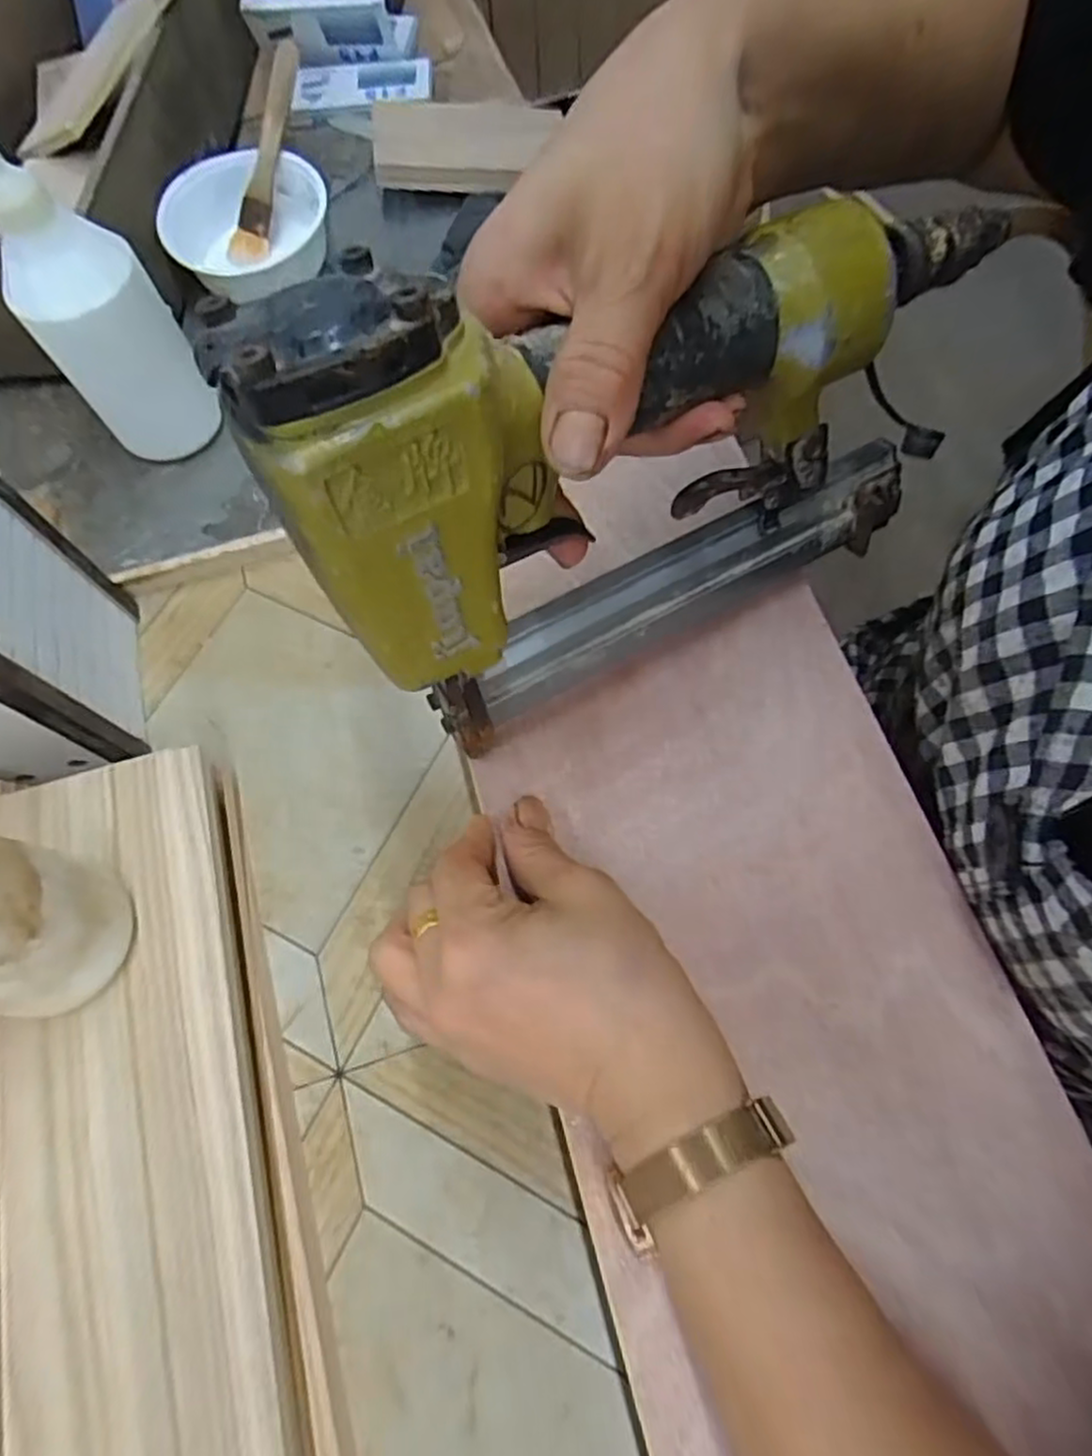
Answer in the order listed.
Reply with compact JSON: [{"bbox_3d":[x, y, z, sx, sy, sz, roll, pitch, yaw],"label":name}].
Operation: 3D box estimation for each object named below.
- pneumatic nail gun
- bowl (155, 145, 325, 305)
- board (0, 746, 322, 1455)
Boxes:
[{"bbox_3d":[0.042,-0.092,0.233,0.234,0.150,0.060,-27,70,-9],"label":"pneumatic nail gun"},{"bbox_3d":[-0.208,-0.356,0.521,0.105,0.048,0.105,-1,68,2],"label":"bowl"},{"bbox_3d":[-0.124,0.256,0.235,0.098,0.028,0.540,-18,69,-5],"label":"board"}]

